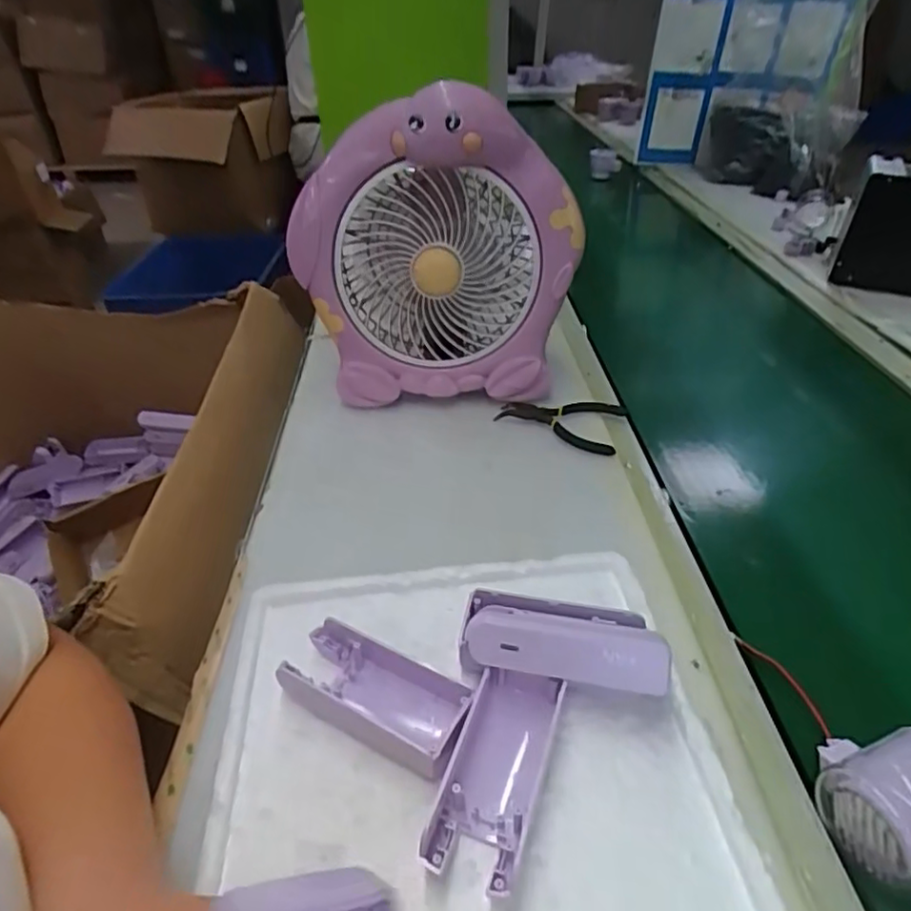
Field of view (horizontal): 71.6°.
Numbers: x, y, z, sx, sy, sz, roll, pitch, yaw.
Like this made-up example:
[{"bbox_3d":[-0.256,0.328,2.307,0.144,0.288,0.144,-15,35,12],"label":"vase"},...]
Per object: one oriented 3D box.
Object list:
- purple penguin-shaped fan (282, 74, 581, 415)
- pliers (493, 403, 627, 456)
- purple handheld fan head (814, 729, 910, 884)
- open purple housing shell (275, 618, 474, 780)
[{"bbox_3d":[-0.019,-0.190,0.598,0.253,0.248,0.131,-1,37,1],"label":"purple penguin-shaped fan"},{"bbox_3d":[0.097,-0.036,0.592,0.115,0.013,0.068,12,39,17],"label":"pliers"},{"bbox_3d":[0.217,0.166,0.305,0.066,0.041,0.054,-6,37,-6],"label":"purple handheld fan head"},{"bbox_3d":[-0.044,0.129,0.351,0.108,0.023,0.054,21,42,27],"label":"open purple housing shell"}]

